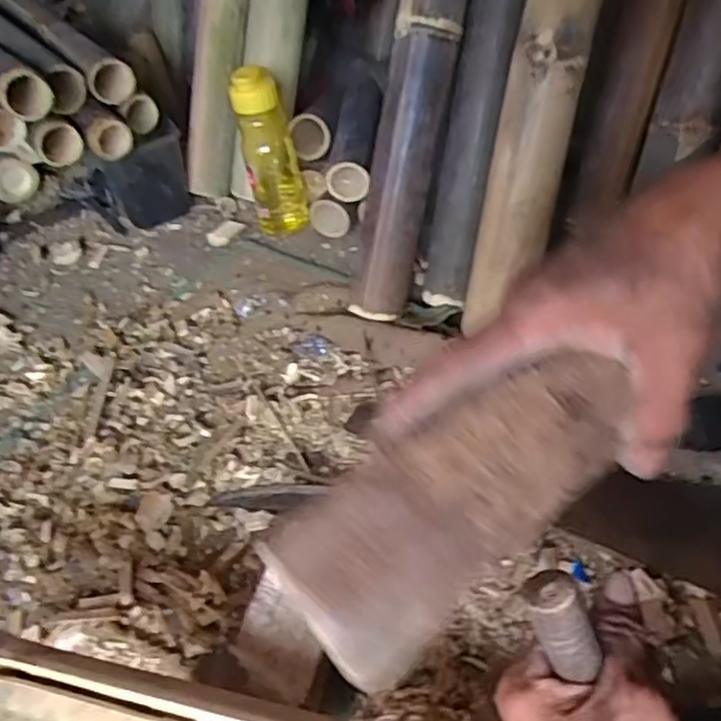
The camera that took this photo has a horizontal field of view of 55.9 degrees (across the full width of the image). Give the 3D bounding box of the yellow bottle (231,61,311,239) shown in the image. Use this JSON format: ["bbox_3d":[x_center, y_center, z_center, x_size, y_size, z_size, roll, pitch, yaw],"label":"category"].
[{"bbox_3d":[-0.119,-0.279,0.906,0.074,0.222,0.061,-6,44,-2],"label":"yellow bottle"}]

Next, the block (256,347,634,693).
[{"bbox_3d":[0.042,0.052,0.271,0.157,0.033,0.063,-33,50,-18],"label":"block"}]

